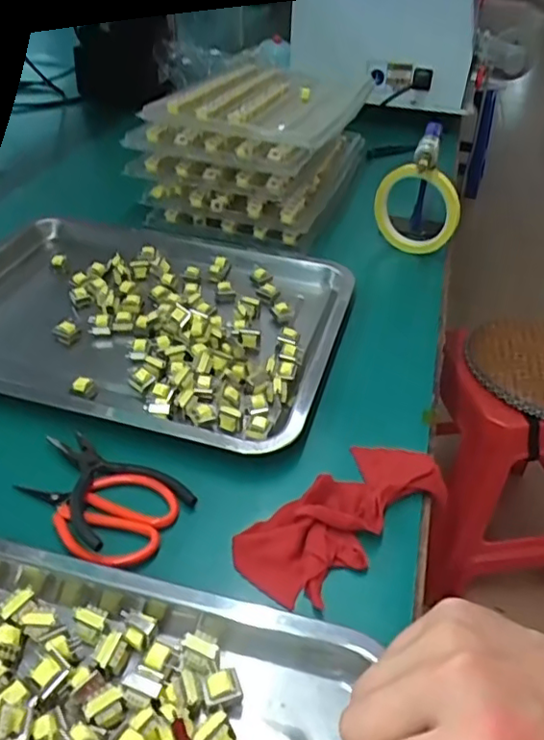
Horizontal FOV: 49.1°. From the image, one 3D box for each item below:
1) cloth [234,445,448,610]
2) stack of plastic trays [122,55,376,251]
[{"bbox_3d":[0.052,0.096,0.410,0.158,0.022,0.067,-30,49,-34],"label":"cloth"},{"bbox_3d":[-0.019,-0.300,0.787,0.232,0.130,0.293,12,40,11],"label":"stack of plastic trays"}]

